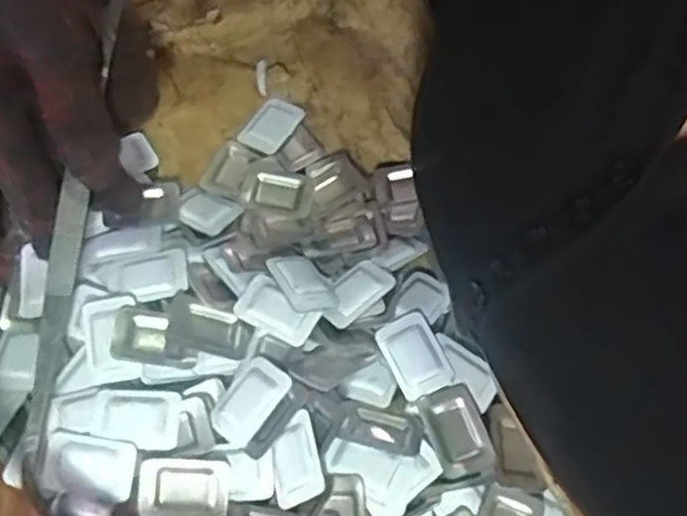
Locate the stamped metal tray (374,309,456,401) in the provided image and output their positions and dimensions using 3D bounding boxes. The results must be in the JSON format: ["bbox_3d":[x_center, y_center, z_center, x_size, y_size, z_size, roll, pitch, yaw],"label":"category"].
[{"bbox_3d":[0.035,0.047,0.358,0.027,0.006,0.040,-24,67,-13],"label":"stamped metal tray"}]

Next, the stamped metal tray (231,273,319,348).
[{"bbox_3d":[-0.032,0.025,0.359,0.040,0.008,0.024,29,66,12],"label":"stamped metal tray"}]

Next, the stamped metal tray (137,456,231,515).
[{"bbox_3d":[-0.072,0.105,0.330,0.040,0.006,0.027,1,64,-1],"label":"stamped metal tray"}]

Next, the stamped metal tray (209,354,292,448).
[{"bbox_3d":[-0.044,0.069,0.347,0.025,0.004,0.042,33,80,26],"label":"stamped metal tray"}]

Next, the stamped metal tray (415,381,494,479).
[{"bbox_3d":[0.053,0.080,0.342,0.026,0.005,0.040,-18,66,-11],"label":"stamped metal tray"}]

